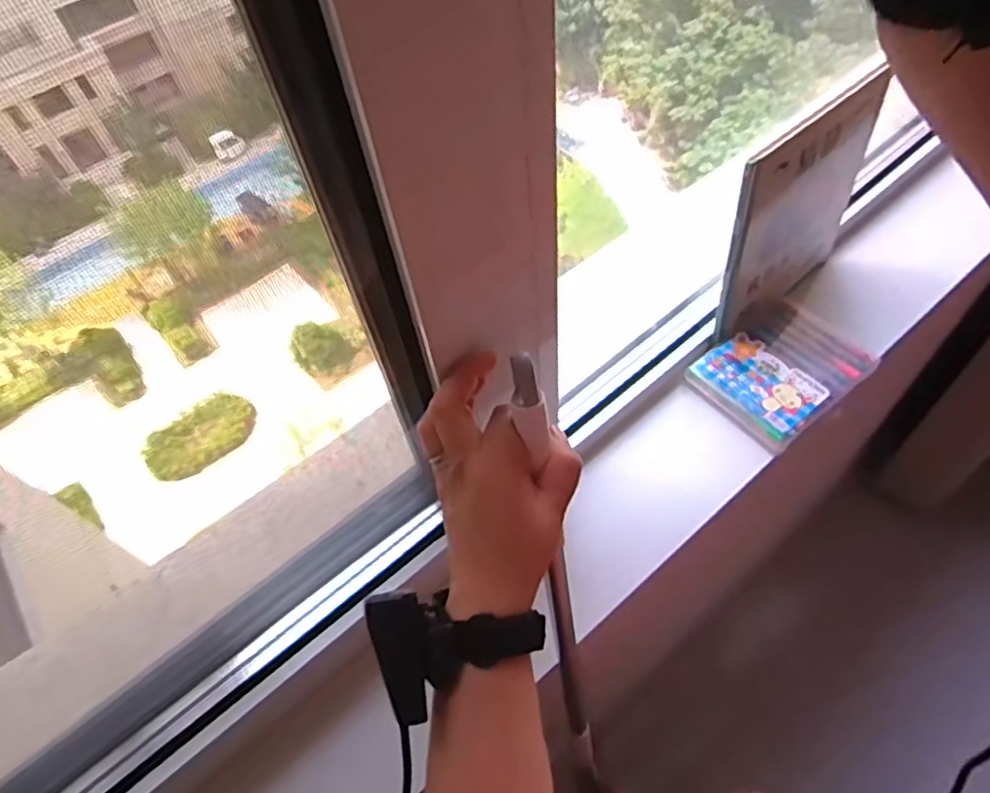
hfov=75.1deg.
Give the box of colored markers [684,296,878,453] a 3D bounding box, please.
[{"bbox_3d":[0.313,-0.034,0.700,0.168,0.022,0.133,-34,60,-17],"label":"box of colored markers"}]

